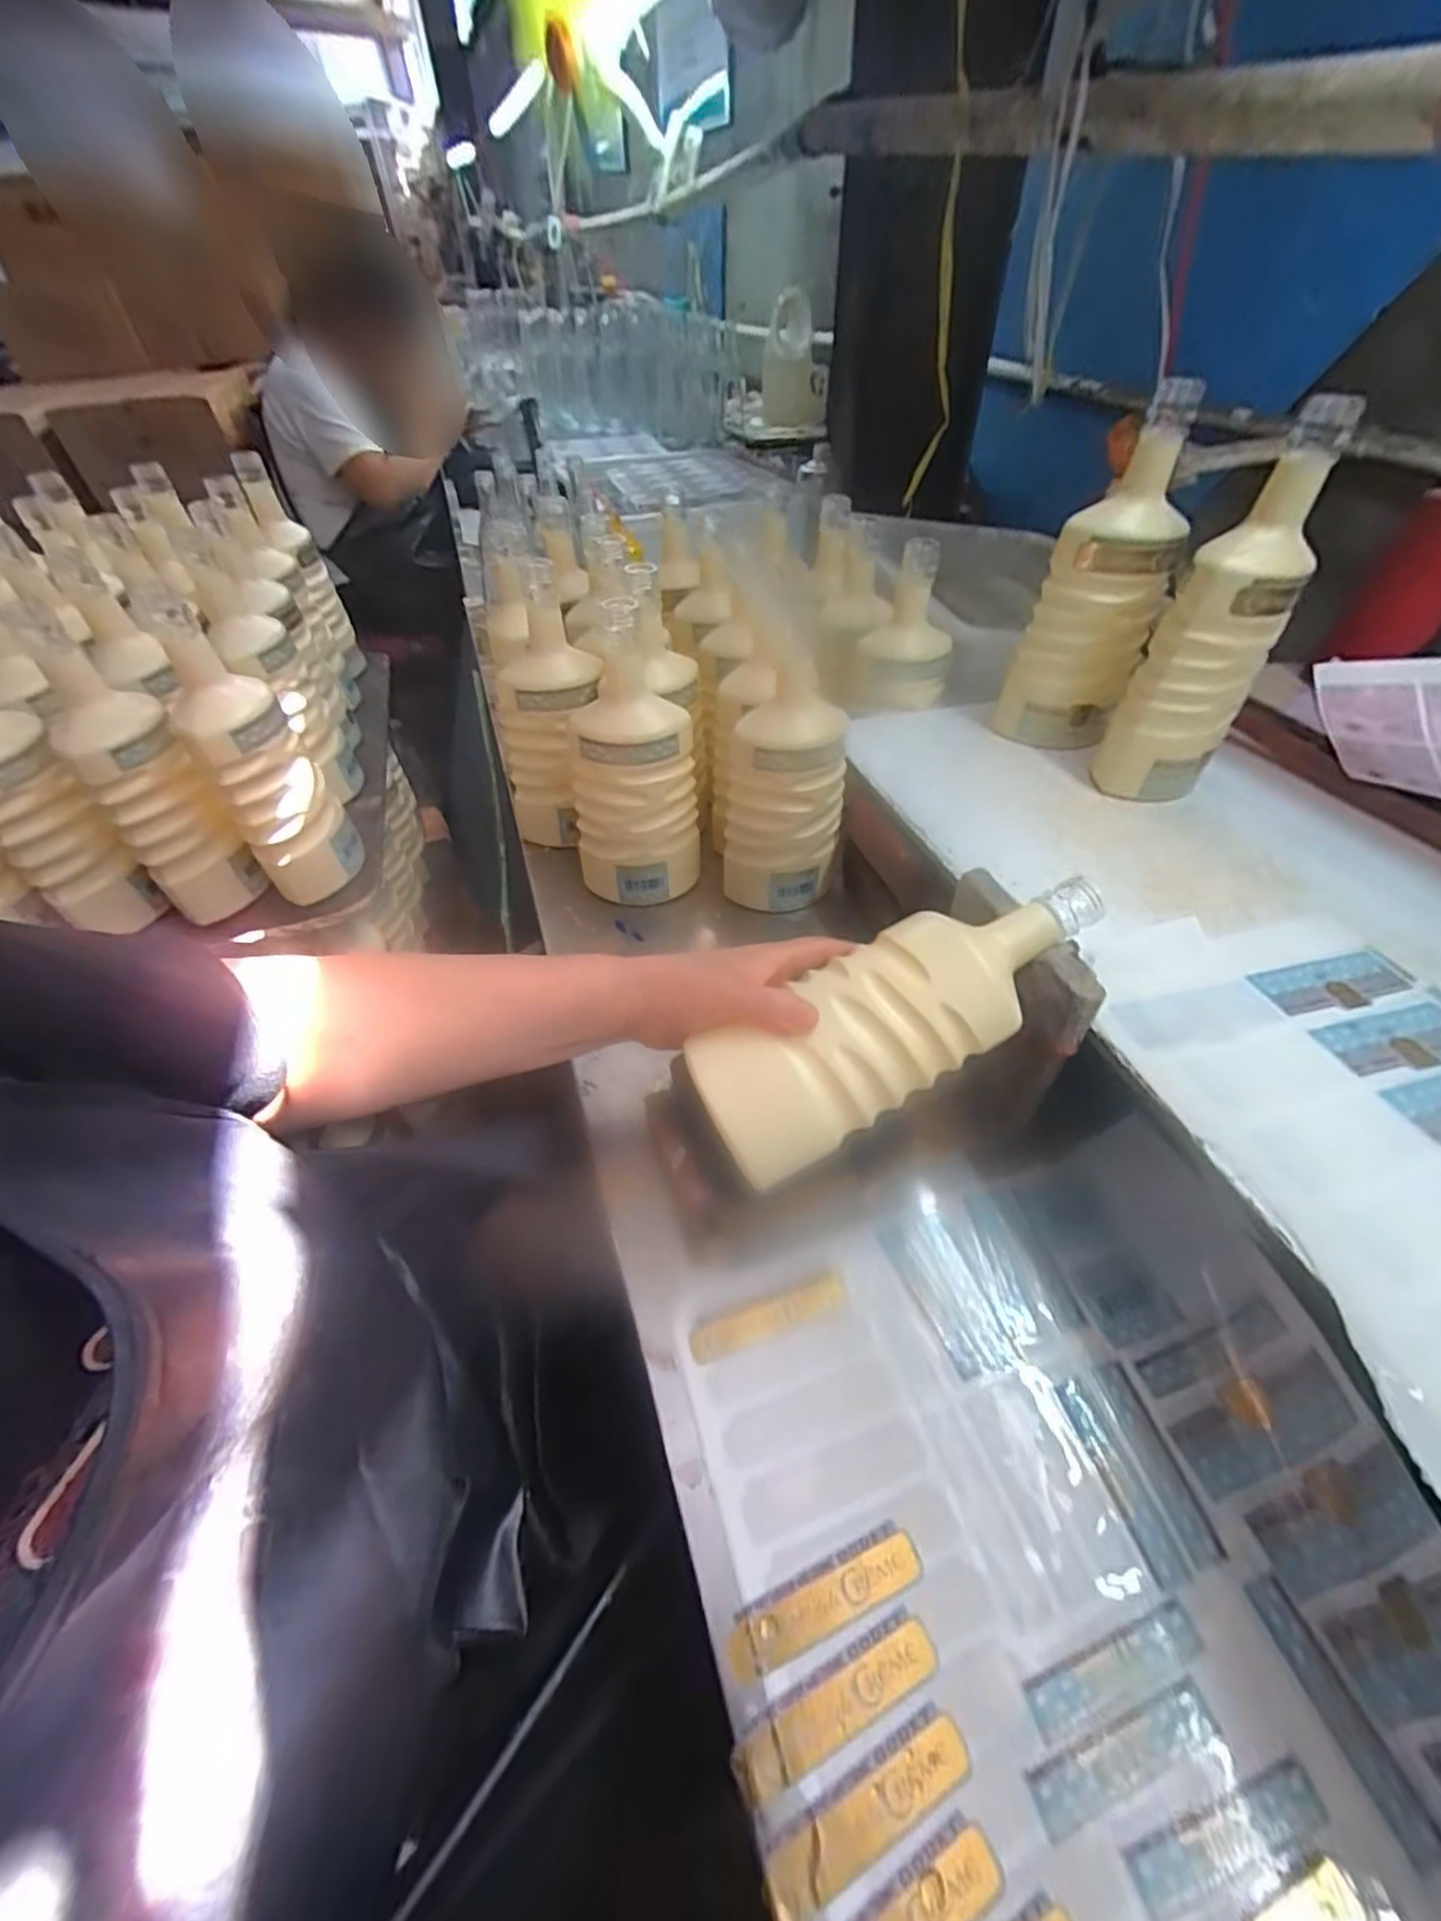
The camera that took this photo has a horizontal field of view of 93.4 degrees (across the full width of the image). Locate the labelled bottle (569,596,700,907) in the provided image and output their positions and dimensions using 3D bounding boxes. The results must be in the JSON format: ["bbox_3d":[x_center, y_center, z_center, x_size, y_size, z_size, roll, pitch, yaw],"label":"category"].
[{"bbox_3d":[-0.073,-0.157,0.579,0.080,0.243,0.084,25,54,25],"label":"labelled bottle"}]

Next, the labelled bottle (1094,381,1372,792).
[{"bbox_3d":[0.352,-0.233,0.490,0.079,0.241,0.065,25,54,25],"label":"labelled bottle"}]

